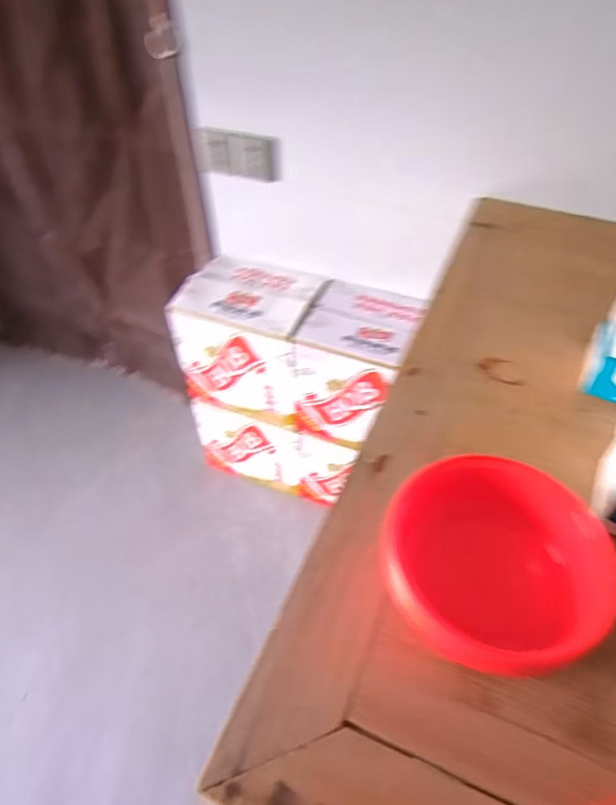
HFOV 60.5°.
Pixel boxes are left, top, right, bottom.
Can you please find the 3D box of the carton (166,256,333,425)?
[{"bbox_3d":[-0.132,-0.154,1.310,0.309,0.299,0.230,17,50,15],"label":"carton"}]

